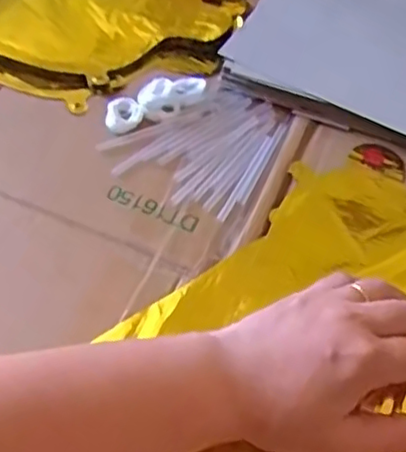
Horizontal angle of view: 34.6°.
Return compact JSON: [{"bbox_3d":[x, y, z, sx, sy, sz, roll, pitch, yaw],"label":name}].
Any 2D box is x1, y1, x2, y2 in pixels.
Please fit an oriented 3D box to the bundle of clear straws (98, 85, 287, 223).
[{"bbox_3d":[-0.002,-0.063,0.465,0.102,0.004,0.111,23,55,12],"label":"bundle of clear straws"}]

